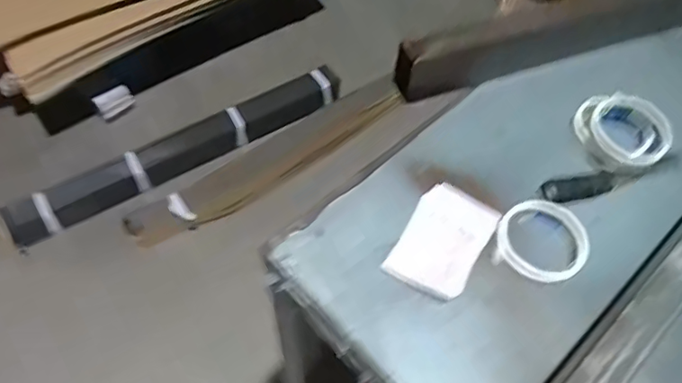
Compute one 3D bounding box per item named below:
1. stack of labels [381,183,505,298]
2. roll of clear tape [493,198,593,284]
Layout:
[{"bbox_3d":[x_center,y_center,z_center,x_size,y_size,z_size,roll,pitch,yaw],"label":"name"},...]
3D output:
[{"bbox_3d":[0.113,0.053,0.622,0.084,0.009,0.135,30,60,14],"label":"stack of labels"},{"bbox_3d":[0.221,0.053,0.613,0.096,0.018,0.091,2,57,-3],"label":"roll of clear tape"}]

